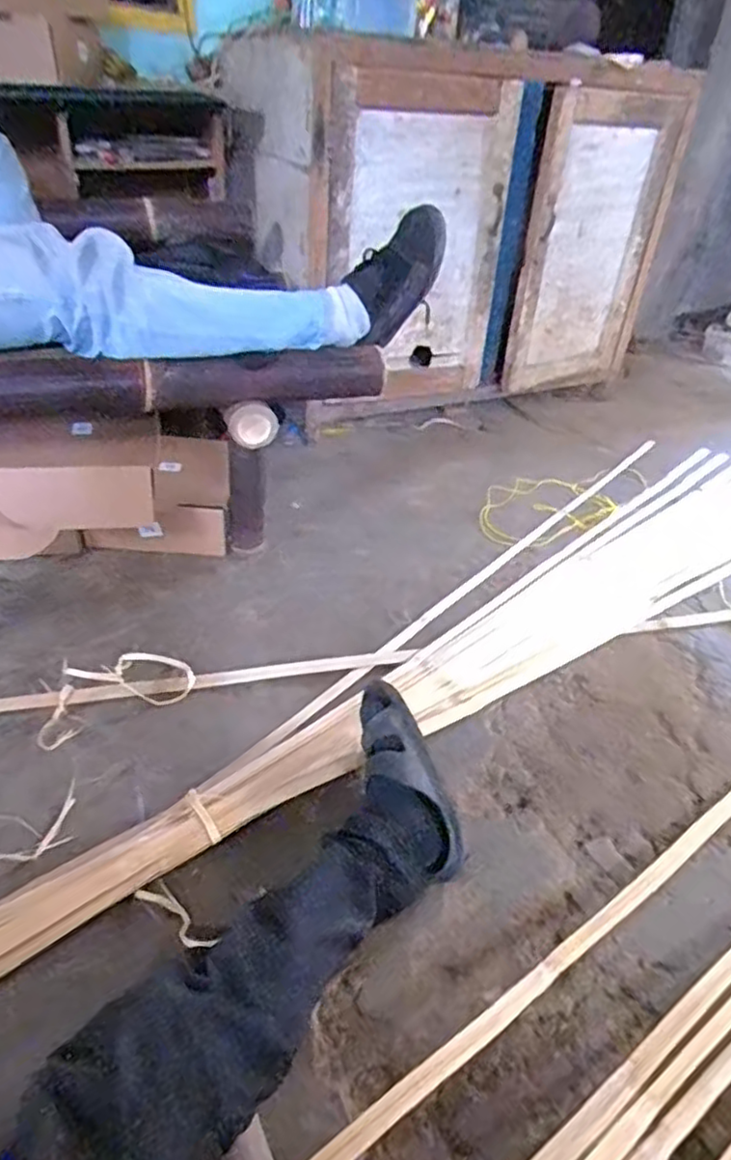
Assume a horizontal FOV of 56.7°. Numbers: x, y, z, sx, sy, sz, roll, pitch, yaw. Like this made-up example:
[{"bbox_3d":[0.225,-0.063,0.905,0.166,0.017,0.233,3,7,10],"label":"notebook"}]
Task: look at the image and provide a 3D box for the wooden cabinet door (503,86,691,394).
[{"bbox_3d":[0.557,-0.776,1.635,0.453,0.632,0.044,-15,41,-25],"label":"wooden cabinet door"}]

